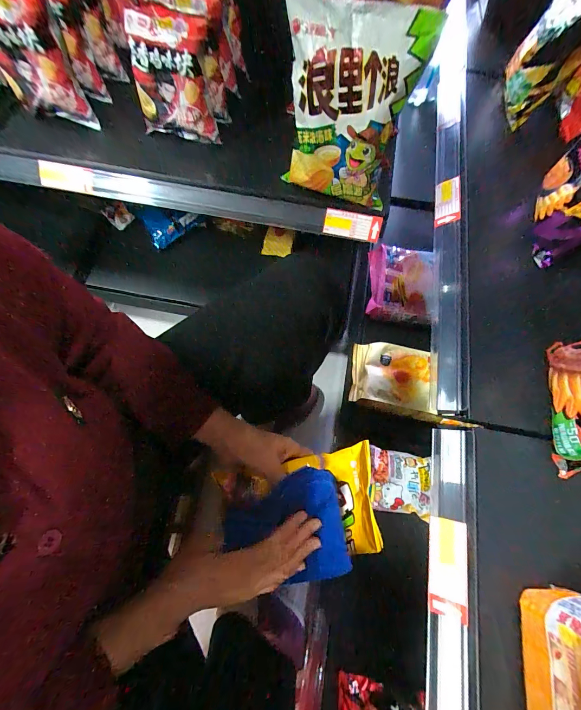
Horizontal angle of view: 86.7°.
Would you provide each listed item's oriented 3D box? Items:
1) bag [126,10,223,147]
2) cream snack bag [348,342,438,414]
[{"bbox_3d":[-0.182,-0.419,0.475,0.124,0.144,0.053,8,70,1],"label":"bag"},{"bbox_3d":[0.221,0.047,0.686,0.161,0.047,0.151,11,70,2],"label":"cream snack bag"}]

